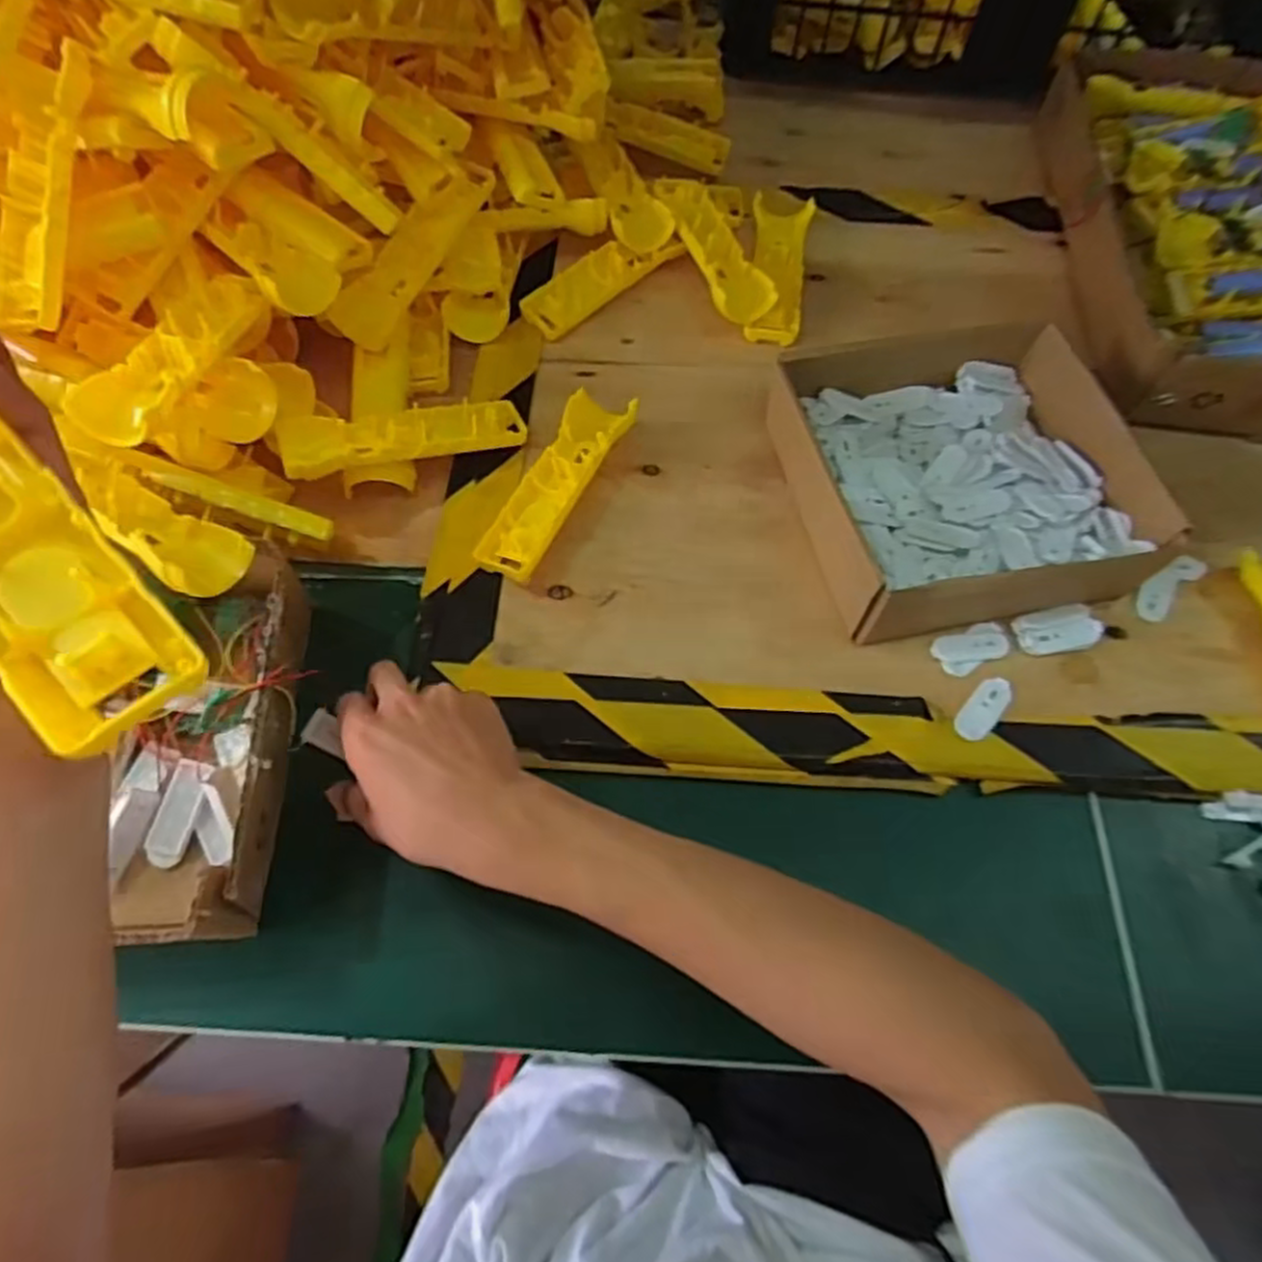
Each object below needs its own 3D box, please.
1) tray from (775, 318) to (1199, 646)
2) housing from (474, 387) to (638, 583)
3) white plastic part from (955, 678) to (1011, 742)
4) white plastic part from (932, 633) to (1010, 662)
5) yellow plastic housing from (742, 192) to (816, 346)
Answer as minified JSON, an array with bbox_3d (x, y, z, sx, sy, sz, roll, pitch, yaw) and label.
[{"bbox_3d":[0.217,-0.109,0.524,0.202,0.065,0.207,-11,64,-7],"label":"tray"},{"bbox_3d":[-0.051,-0.102,0.535,0.047,0.029,0.150,26,65,12],"label":"housing"},{"bbox_3d":[0.216,0.046,0.474,0.019,0.013,0.047,35,67,16],"label":"white plastic part"},{"bbox_3d":[0.217,0.011,0.496,0.049,0.006,0.021,-2,63,-2],"label":"white plastic part"},{"bbox_3d":[0.122,-0.304,0.650,0.049,0.023,0.158,10,63,4],"label":"yellow plastic housing"}]

